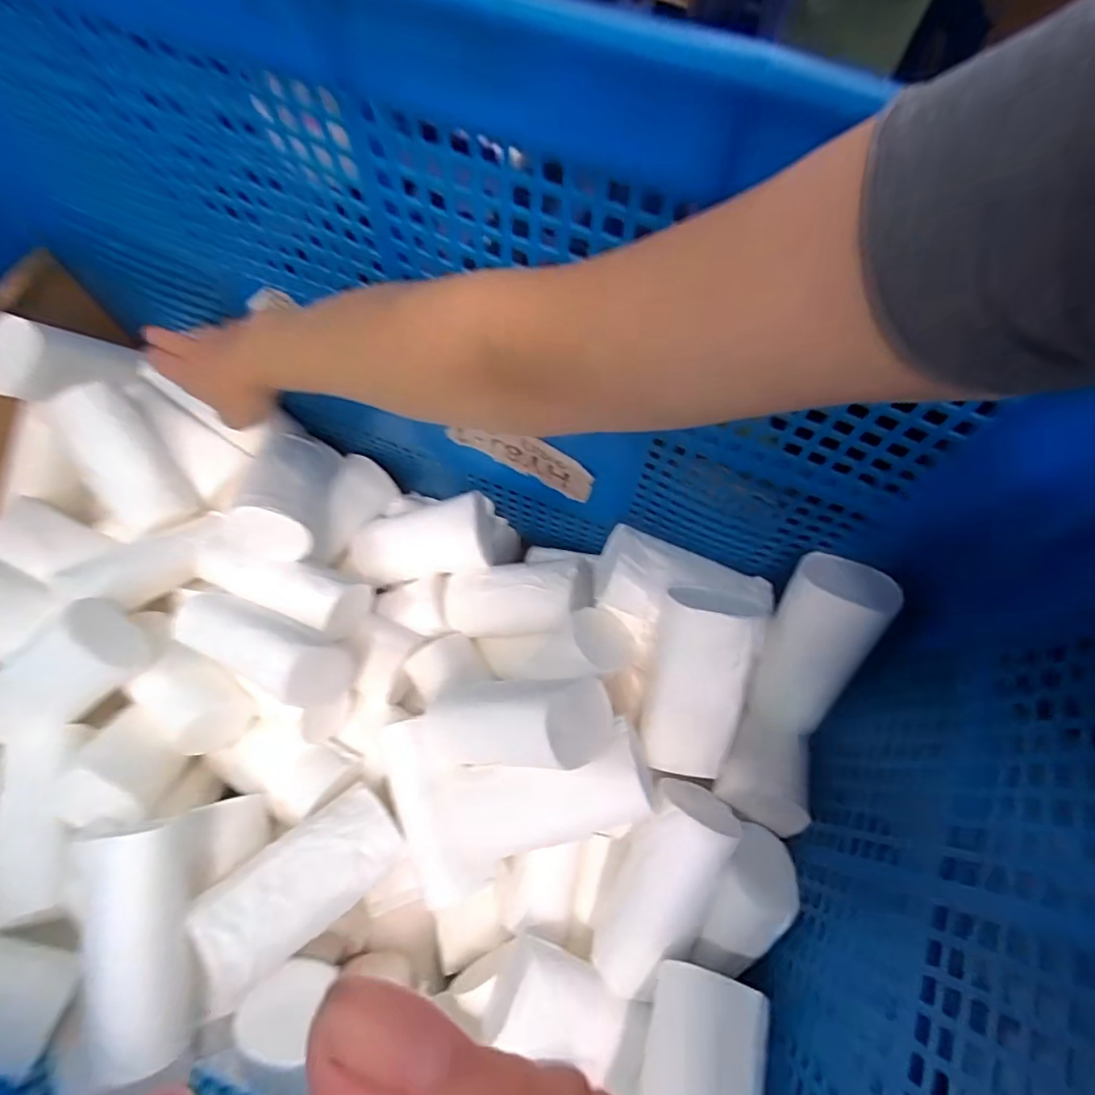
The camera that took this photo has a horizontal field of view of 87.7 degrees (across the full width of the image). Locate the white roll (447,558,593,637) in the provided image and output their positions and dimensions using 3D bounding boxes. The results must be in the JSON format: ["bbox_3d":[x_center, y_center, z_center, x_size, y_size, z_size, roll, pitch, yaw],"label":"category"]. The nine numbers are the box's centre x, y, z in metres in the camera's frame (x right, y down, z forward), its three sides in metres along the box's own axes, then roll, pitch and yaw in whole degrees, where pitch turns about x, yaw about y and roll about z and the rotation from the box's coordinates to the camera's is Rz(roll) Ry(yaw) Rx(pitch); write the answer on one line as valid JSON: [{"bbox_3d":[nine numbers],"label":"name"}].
[{"bbox_3d":[-0.027,0.051,0.522,0.134,0.058,0.063,-10,67,18],"label":"white roll"}]

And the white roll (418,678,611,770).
[{"bbox_3d":[-0.021,0.123,0.399,0.140,0.053,0.065,-17,63,35],"label":"white roll"}]

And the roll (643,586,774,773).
[{"bbox_3d":[0.106,0.093,0.411,0.066,0.050,0.127,10,107,3],"label":"roll"}]

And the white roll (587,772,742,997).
[{"bbox_3d":[0.078,0.233,0.393,0.063,0.050,0.129,26,95,9],"label":"white roll"}]

